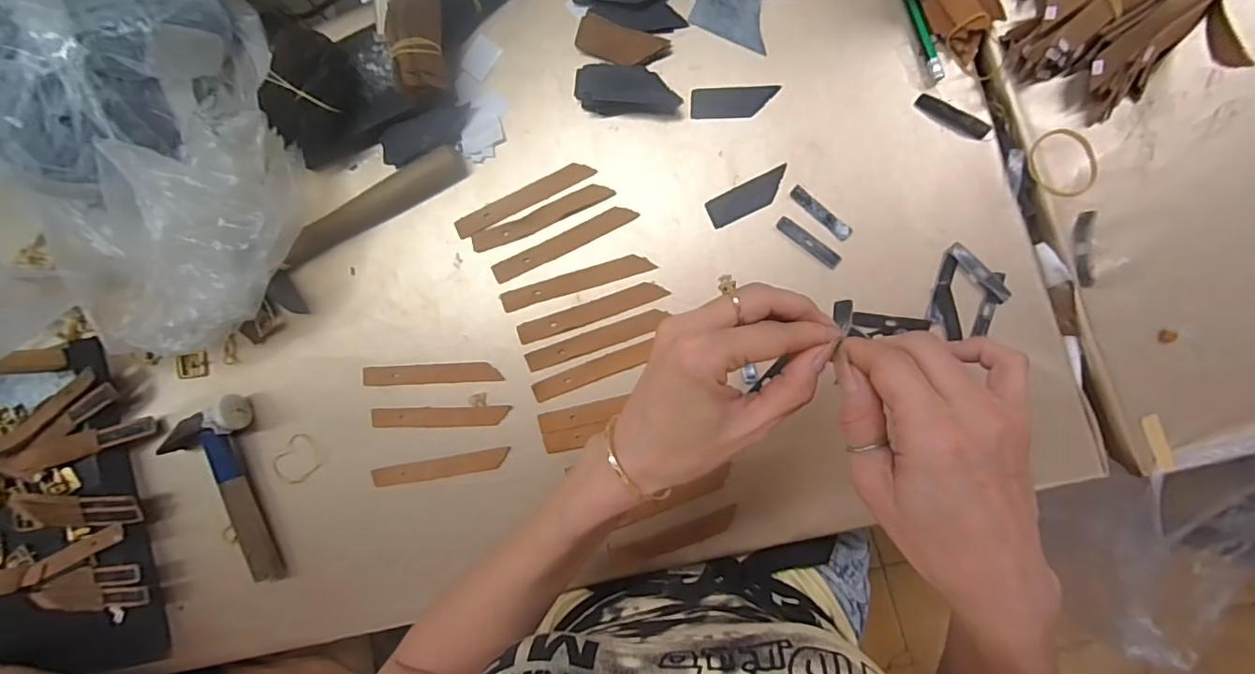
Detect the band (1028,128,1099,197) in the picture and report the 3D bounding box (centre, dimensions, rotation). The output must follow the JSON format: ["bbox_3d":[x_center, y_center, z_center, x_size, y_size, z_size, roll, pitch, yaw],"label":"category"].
[{"bbox_3d":[0.301,-0.119,0.372,0.037,0.004,0.048,-23,88,10],"label":"band"}]

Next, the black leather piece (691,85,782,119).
[{"bbox_3d":[0.081,-0.180,0.417,0.064,0.004,0.023,2,92,10],"label":"black leather piece"}]

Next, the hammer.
[{"bbox_3d":[-0.366,0.143,0.486,0.082,0.034,0.167,-13,90,10],"label":"hammer"}]

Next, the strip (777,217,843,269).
[{"bbox_3d":[0.136,-0.071,0.407,0.054,0.004,0.013,38,97,6],"label":"strip"}]

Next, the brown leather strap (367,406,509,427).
[{"bbox_3d":[-0.161,0.069,0.463,0.121,0.004,0.017,-3,92,10],"label":"brown leather strap"}]

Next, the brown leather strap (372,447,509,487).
[{"bbox_3d":[-0.160,0.113,0.466,0.124,0.006,0.017,-11,90,10],"label":"brown leather strap"}]

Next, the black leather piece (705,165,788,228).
[{"bbox_3d":[0.093,-0.107,0.416,0.063,0.004,0.023,-25,88,10],"label":"black leather piece"}]

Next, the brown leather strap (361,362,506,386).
[{"bbox_3d":[-0.169,0.032,0.465,0.123,0.005,0.017,-3,92,10],"label":"brown leather strap"}]

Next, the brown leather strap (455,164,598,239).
[{"bbox_3d":[-0.087,-0.114,0.449,0.123,0.004,0.018,-25,88,10],"label":"brown leather strap"}]

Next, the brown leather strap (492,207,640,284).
[{"bbox_3d":[-0.052,-0.076,0.442,0.124,0.004,0.019,-23,88,10],"label":"brown leather strap"}]

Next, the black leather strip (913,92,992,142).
[{"bbox_3d":[0.234,-0.158,0.391,0.054,0.005,0.013,33,97,7],"label":"black leather strip"}]

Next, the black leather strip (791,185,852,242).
[{"bbox_3d":[0.144,-0.093,0.404,0.054,0.004,0.011,43,98,6],"label":"black leather strip"}]

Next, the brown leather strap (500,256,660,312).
[{"bbox_3d":[-0.042,-0.045,0.442,0.126,0.005,0.016,-16,89,10],"label":"brown leather strap"}]

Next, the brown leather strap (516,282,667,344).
[{"bbox_3d":[-0.030,-0.021,0.441,0.124,0.004,0.016,-19,89,10],"label":"brown leather strap"}]

